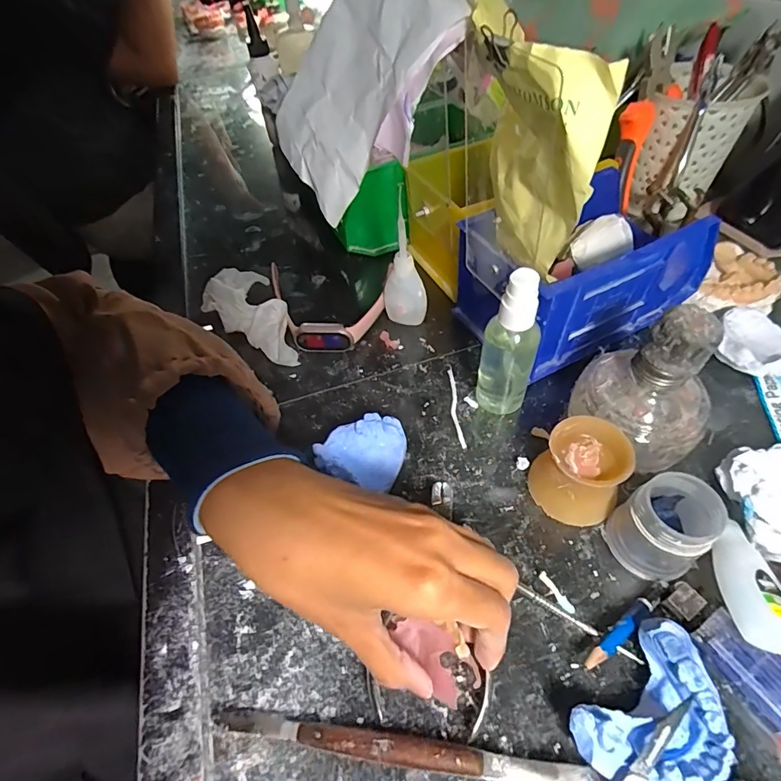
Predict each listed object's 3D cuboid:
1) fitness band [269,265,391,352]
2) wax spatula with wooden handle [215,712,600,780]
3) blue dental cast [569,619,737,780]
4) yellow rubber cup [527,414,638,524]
[{"bbox_3d":[-0.066,-0.078,0.393,0.123,0.025,0.098,7,52,11],"label":"fitness band"},{"bbox_3d":[0.003,0.165,0.202,0.171,0.009,0.013,3,52,8],"label":"wax spatula with wooden handle"},{"bbox_3d":[0.117,0.146,0.194,0.068,0.029,0.047,-32,55,-19],"label":"blue dental cast"},{"bbox_3d":[0.112,0.048,0.262,0.048,0.047,0.047,-3,51,3],"label":"yellow rubber cup"}]

